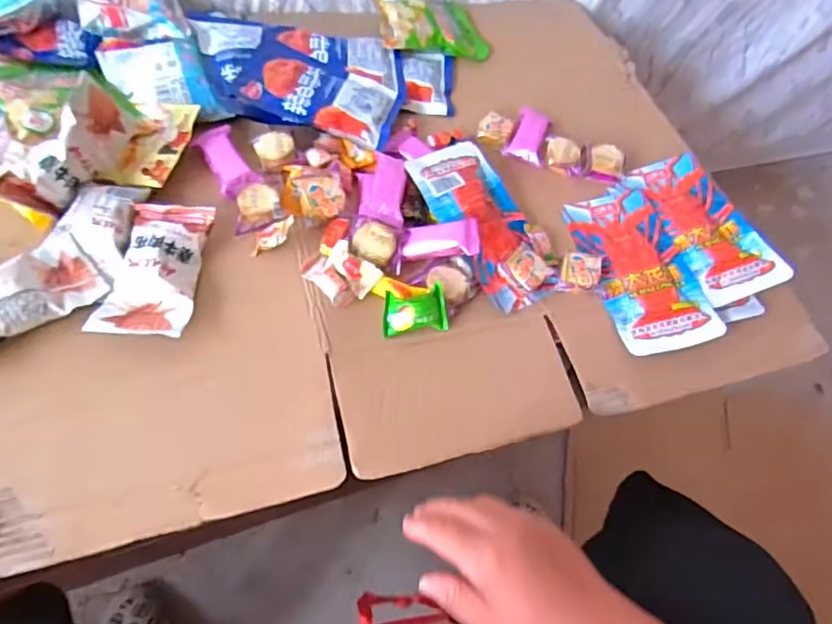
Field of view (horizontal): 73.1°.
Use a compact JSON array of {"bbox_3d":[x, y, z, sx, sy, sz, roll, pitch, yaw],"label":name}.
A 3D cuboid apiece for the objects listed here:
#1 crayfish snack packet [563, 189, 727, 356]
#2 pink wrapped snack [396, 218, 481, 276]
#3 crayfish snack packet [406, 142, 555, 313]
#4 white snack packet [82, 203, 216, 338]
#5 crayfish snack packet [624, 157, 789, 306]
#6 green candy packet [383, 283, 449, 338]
[{"bbox_3d":[0.233,-0.051,0.593,0.096,0.018,0.198,-9,59,-12],"label":"crayfish snack packet"},{"bbox_3d":[0.021,-0.070,0.559,0.083,0.015,0.045,-11,59,6],"label":"pink wrapped snack"},{"bbox_3d":[0.074,-0.097,0.598,0.097,0.040,0.203,-23,62,-19],"label":"crayfish snack packet"},{"bbox_3d":[-0.233,-0.036,0.507,0.074,0.031,0.140,3,57,-4],"label":"white snack packet"},{"bbox_3d":[0.315,-0.097,0.621,0.092,0.032,0.199,-12,60,-11],"label":"crayfish snack packet"},{"bbox_3d":[-0.001,0.000,0.523,0.059,0.041,0.017,-5,15,-15],"label":"green candy packet"}]

